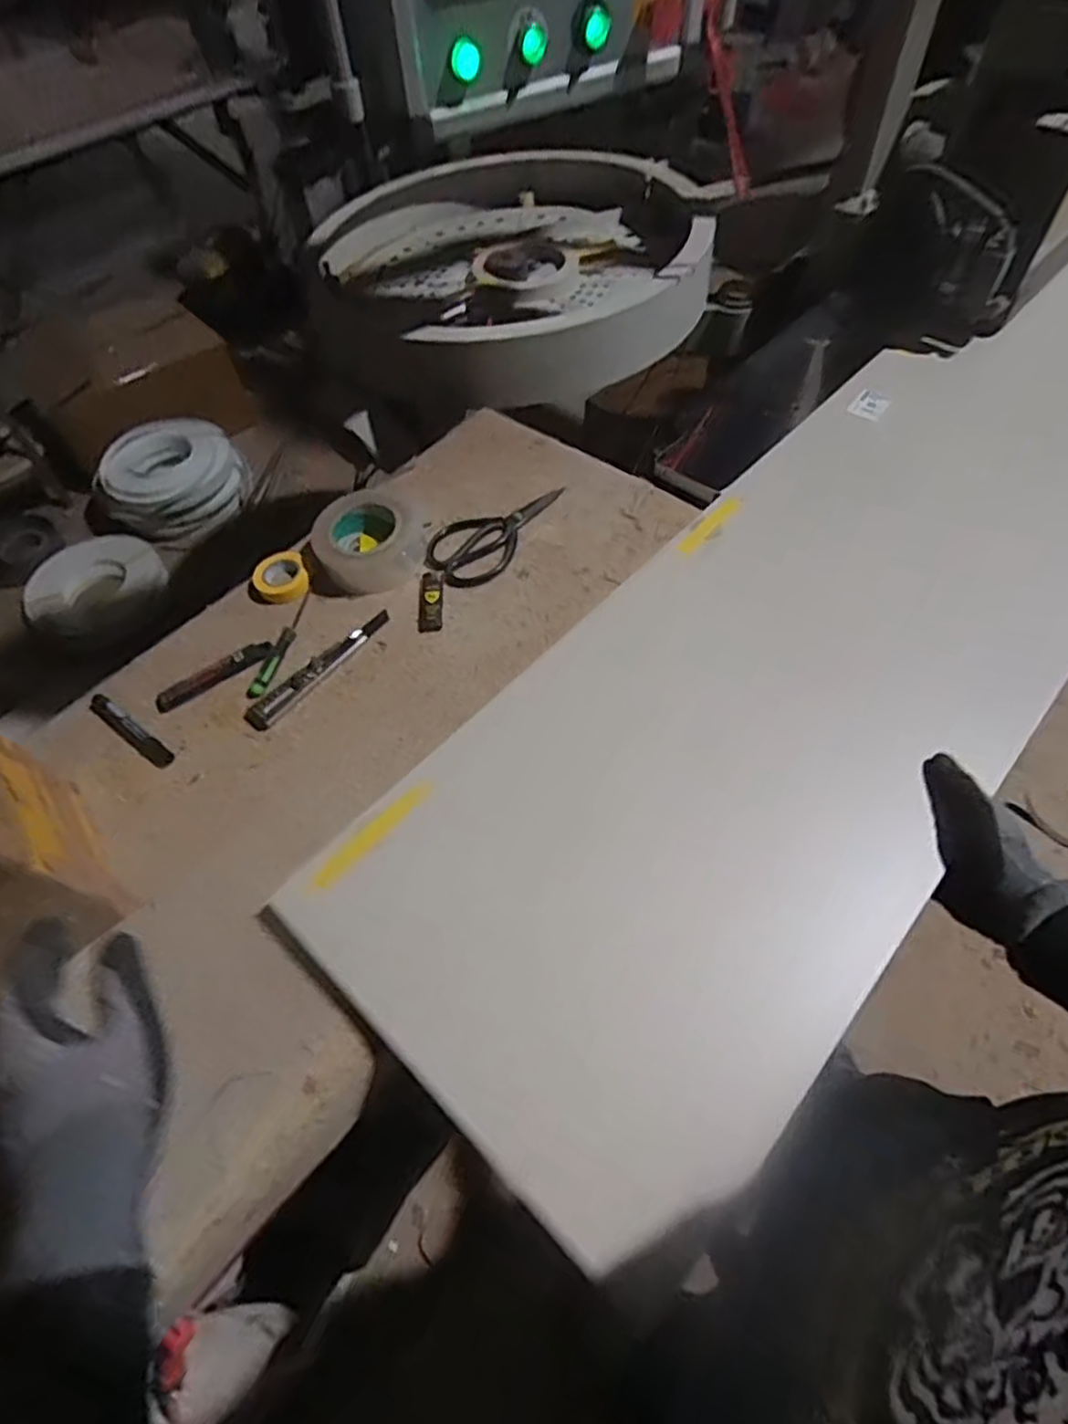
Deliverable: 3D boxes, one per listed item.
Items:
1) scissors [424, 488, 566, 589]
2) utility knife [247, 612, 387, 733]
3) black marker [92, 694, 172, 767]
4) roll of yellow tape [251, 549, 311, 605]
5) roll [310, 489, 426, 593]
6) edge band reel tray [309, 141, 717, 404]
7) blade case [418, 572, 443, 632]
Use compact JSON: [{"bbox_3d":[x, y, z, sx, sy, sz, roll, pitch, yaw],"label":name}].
[{"bbox_3d":[-0.049,-0.220,0.831,0.093,0.019,0.192,32,64,22],"label":"scissors"},{"bbox_3d":[-0.229,-0.051,0.732,0.032,0.010,0.185,35,64,23],"label":"utility knife"},{"bbox_3d":[-0.418,0.018,0.705,0.136,0.015,0.020,31,63,21],"label":"black marker"},{"bbox_3d":[-0.298,-0.161,0.804,0.060,0.022,0.074,-25,59,-13],"label":"roll of yellow tape"},{"bbox_3d":[-0.195,-0.203,0.806,0.124,0.058,0.124,-1,56,2],"label":"roll"},{"bbox_3d":[-0.048,-0.737,1.147,0.623,0.178,0.602,3,57,5],"label":"edge band reel tray"},{"bbox_3d":[-0.117,-0.125,0.774,0.026,0.007,0.084,-4,56,0],"label":"blade case"}]

